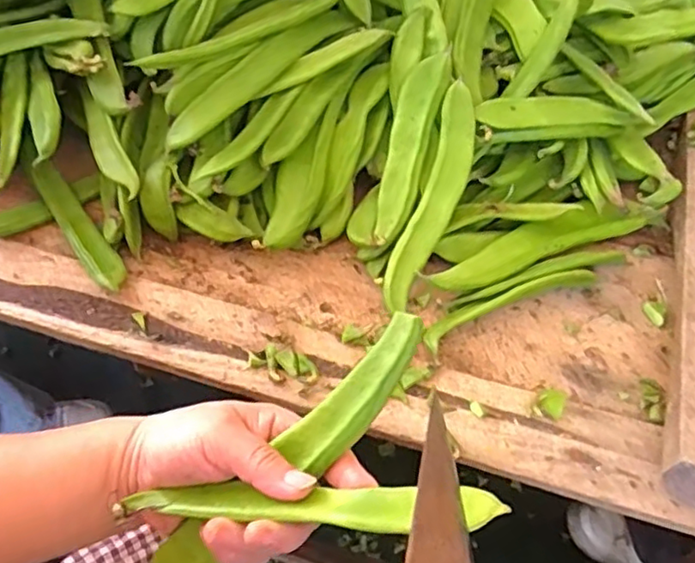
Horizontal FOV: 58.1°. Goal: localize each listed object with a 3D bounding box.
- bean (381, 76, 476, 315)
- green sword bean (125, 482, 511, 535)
[{"bbox_3d":[0.076,-0.076,0.544,0.037,0.011,0.214,18,75,9],"label":"bean"},{"bbox_3d":[-0.021,0.108,0.302,0.185,0.012,0.021,-5,48,18],"label":"green sword bean"}]

